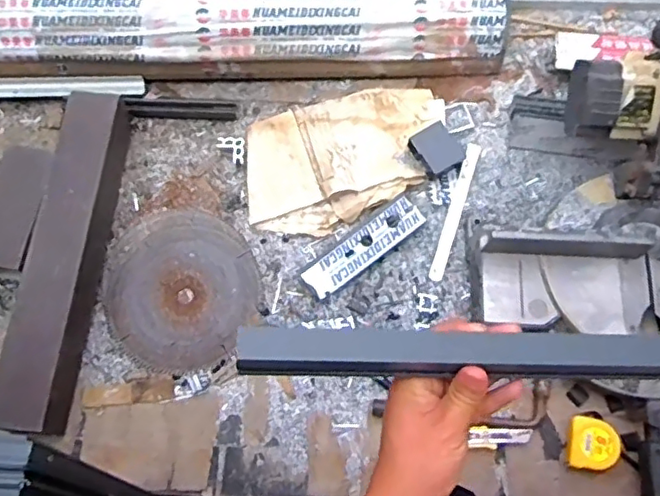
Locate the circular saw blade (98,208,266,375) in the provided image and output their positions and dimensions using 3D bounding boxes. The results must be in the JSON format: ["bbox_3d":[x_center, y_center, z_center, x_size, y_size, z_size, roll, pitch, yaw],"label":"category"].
[{"bbox_3d":[-0.235,0.061,0.962,0.232,0.009,0.259,-32,73,-10],"label":"circular saw blade"}]

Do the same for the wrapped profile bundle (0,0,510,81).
[{"bbox_3d":[-0.231,-0.356,1.014,1.022,0.111,0.122,-2,73,0],"label":"wrapped profile bundle"}]

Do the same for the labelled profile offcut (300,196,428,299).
[{"bbox_3d":[0.052,-0.002,0.962,0.209,0.034,0.062,-36,76,-10],"label":"labelled profile offcut"}]

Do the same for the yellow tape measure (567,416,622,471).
[{"bbox_3d":[0.371,0.274,0.854,0.068,0.029,0.071,6,73,2],"label":"yellow tape measure"}]

